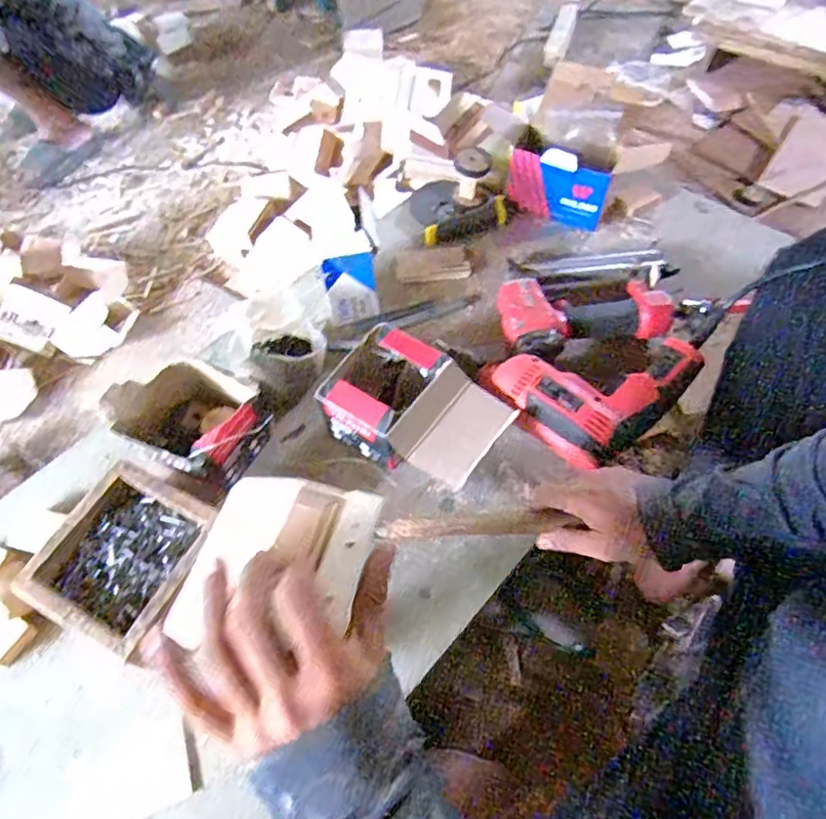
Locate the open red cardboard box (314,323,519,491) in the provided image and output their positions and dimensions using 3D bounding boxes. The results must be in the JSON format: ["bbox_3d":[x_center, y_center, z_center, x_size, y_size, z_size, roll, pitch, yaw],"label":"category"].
[{"bbox_3d":[0.004,-0.001,0.611,0.174,0.071,0.117,27,64,20],"label":"open red cardboard box"}]

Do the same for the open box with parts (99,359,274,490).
[{"bbox_3d":[-0.234,0.013,0.620,0.138,0.085,0.109,23,63,18],"label":"open box with parts"}]

